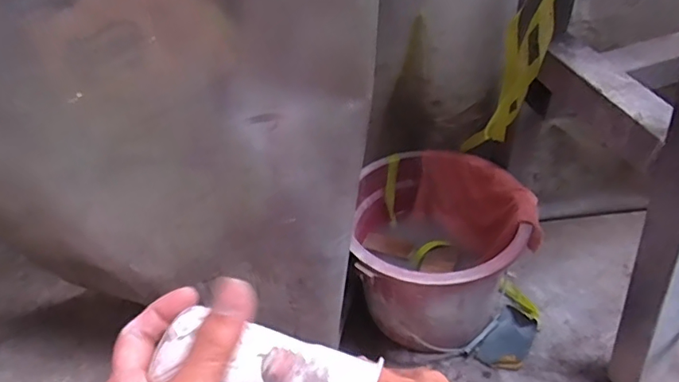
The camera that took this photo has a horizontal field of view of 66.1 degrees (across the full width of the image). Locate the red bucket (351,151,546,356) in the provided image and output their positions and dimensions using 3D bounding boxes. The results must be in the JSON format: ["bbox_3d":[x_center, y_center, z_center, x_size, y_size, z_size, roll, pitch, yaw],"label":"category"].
[{"bbox_3d":[0.159,0.101,0.833,0.254,0.232,0.263,-3,41,3],"label":"red bucket"}]

